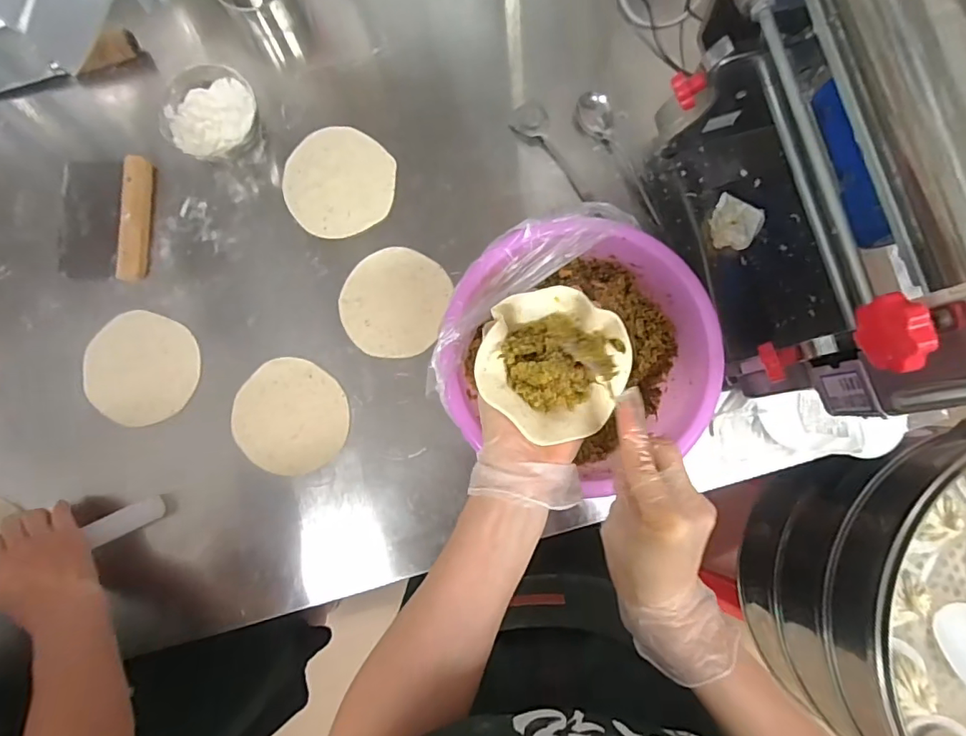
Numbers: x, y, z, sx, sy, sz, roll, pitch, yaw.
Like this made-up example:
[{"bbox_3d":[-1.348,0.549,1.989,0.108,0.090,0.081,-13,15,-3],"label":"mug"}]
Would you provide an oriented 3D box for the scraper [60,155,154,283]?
[{"bbox_3d":[-0.458,-0.181,0.631,0.108,0.016,0.151,-2,84,2],"label":"scraper"}]

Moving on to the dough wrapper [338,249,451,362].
[{"bbox_3d":[-0.107,-0.079,0.633,0.125,0.007,0.129,0,84,2],"label":"dough wrapper"}]

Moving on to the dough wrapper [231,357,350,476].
[{"bbox_3d":[-0.221,0.057,0.607,0.126,0.006,0.124,0,88,-2],"label":"dough wrapper"}]

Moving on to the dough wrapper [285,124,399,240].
[{"bbox_3d":[-0.175,-0.224,0.639,0.126,0.009,0.129,0,92,-4],"label":"dough wrapper"}]

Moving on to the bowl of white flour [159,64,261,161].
[{"bbox_3d":[-0.318,-0.295,0.624,0.107,0.061,0.094,-31,84,-2],"label":"bowl of white flour"}]

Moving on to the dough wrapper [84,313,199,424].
[{"bbox_3d":[-0.401,0.000,0.616,0.126,0.004,0.126,0,85,-1],"label":"dough wrapper"}]

